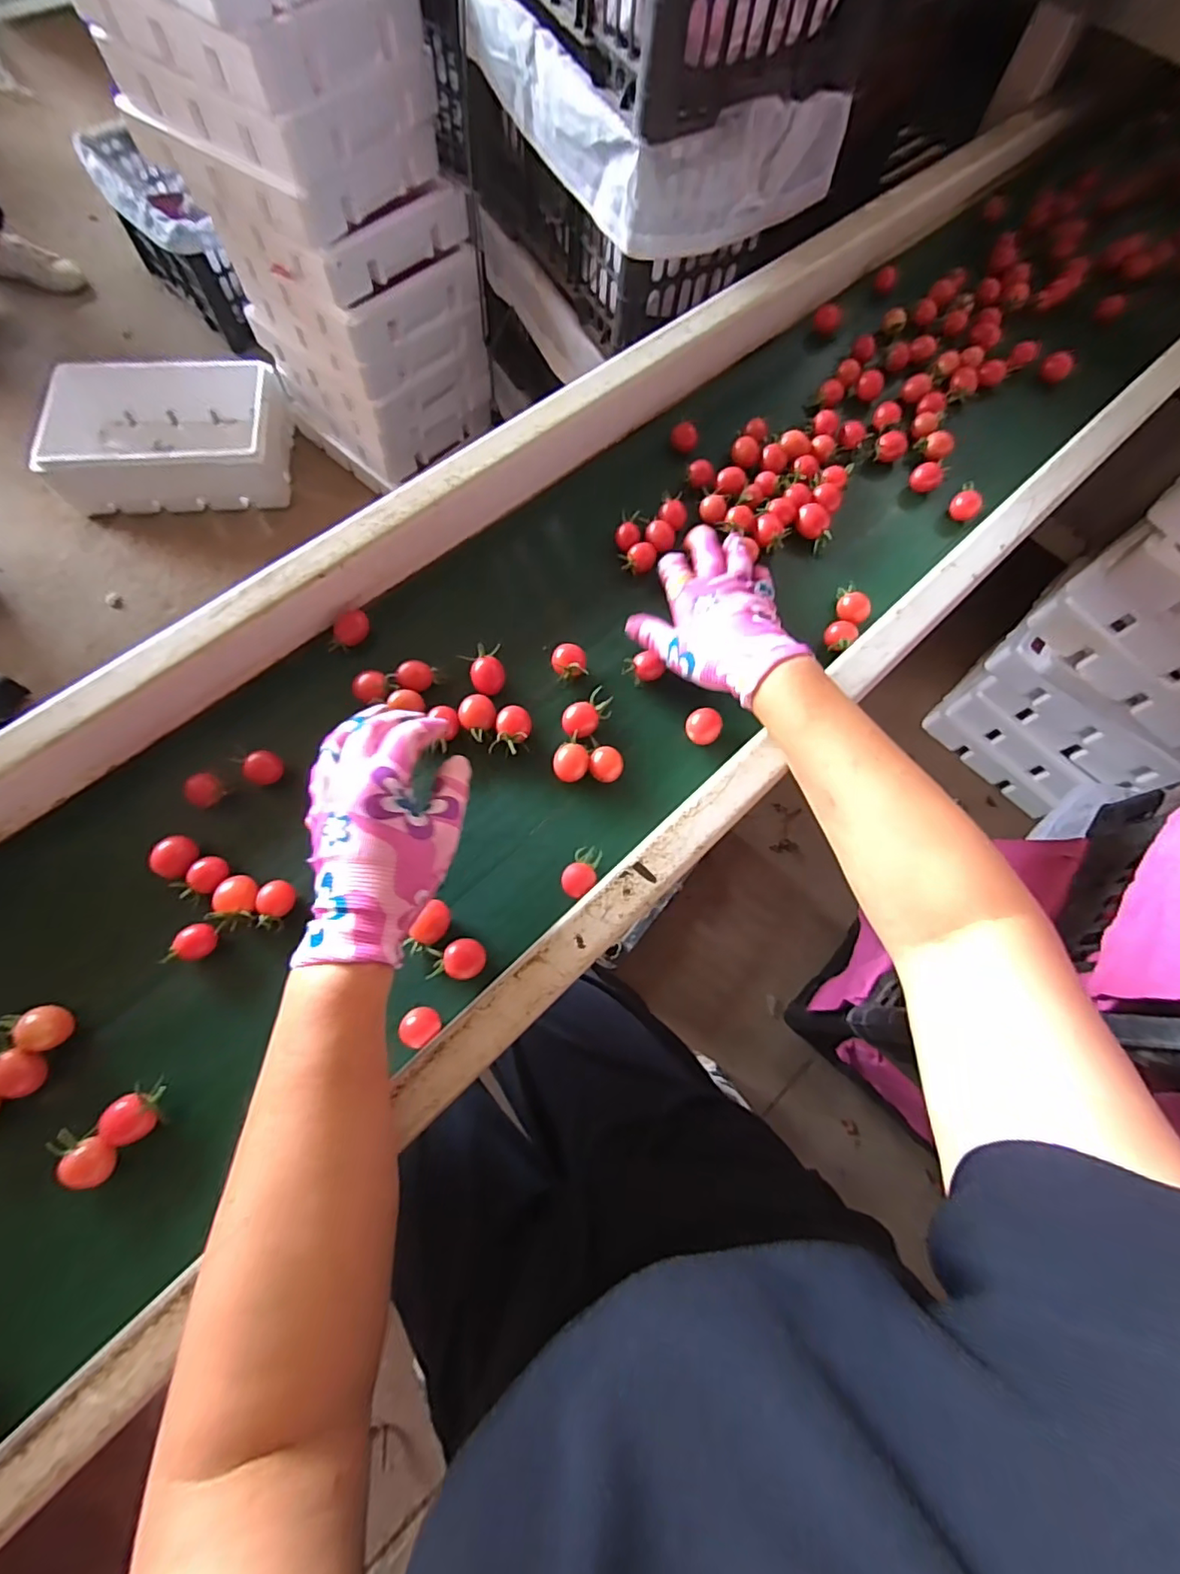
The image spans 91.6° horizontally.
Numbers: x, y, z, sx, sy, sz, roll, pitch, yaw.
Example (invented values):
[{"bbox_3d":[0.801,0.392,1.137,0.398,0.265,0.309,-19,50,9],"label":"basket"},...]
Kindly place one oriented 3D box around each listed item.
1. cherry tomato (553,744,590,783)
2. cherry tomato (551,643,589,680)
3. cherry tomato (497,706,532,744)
[{"bbox_3d":[-0.015,-0.016,0.444,0.025,0.023,0.028,4,71,-1],"label":"cherry tomato"},{"bbox_3d":[-0.016,-0.100,0.466,0.028,0.022,0.030,-9,72,-6],"label":"cherry tomato"},{"bbox_3d":[-0.058,-0.047,0.445,0.026,0.022,0.031,9,71,0],"label":"cherry tomato"}]

